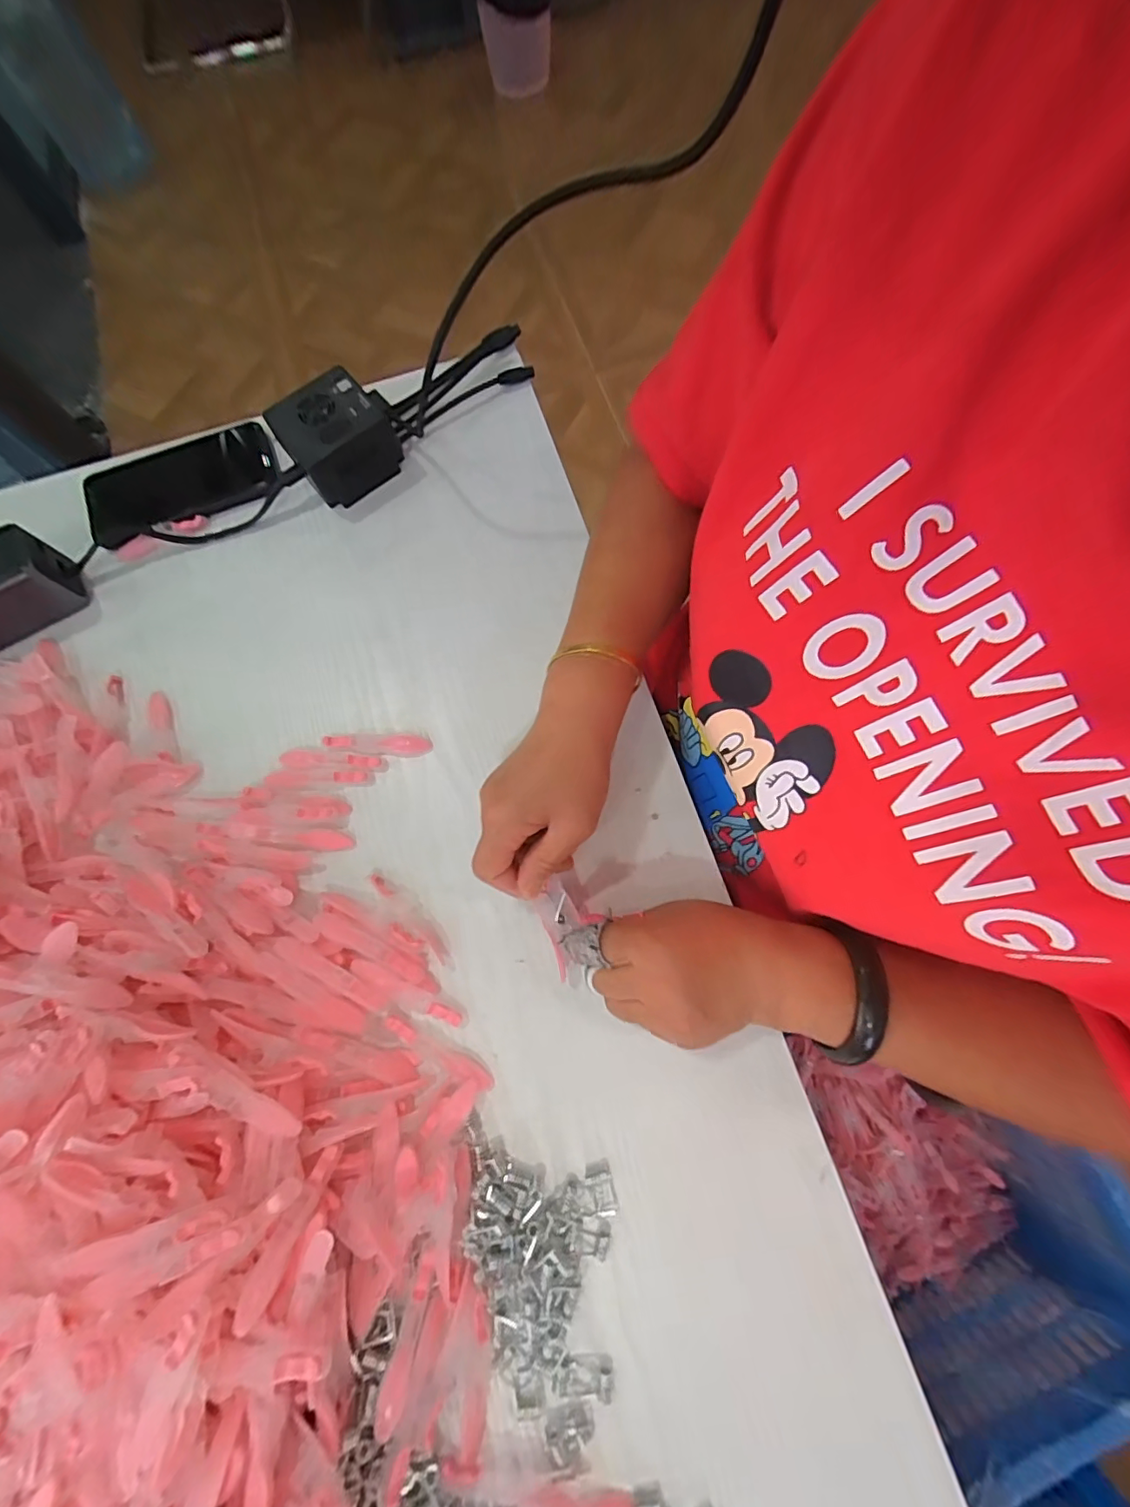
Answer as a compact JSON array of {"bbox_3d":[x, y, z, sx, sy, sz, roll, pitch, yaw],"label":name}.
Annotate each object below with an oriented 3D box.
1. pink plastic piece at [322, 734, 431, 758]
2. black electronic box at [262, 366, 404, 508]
[{"bbox_3d":[-0.136,-0.008,0.373,0.076,0.005,0.016,4,74,1],"label":"pink plastic piece"},{"bbox_3d":[-0.180,-0.251,0.409,0.083,0.056,0.068,-40,78,-11],"label":"black electronic box"}]

